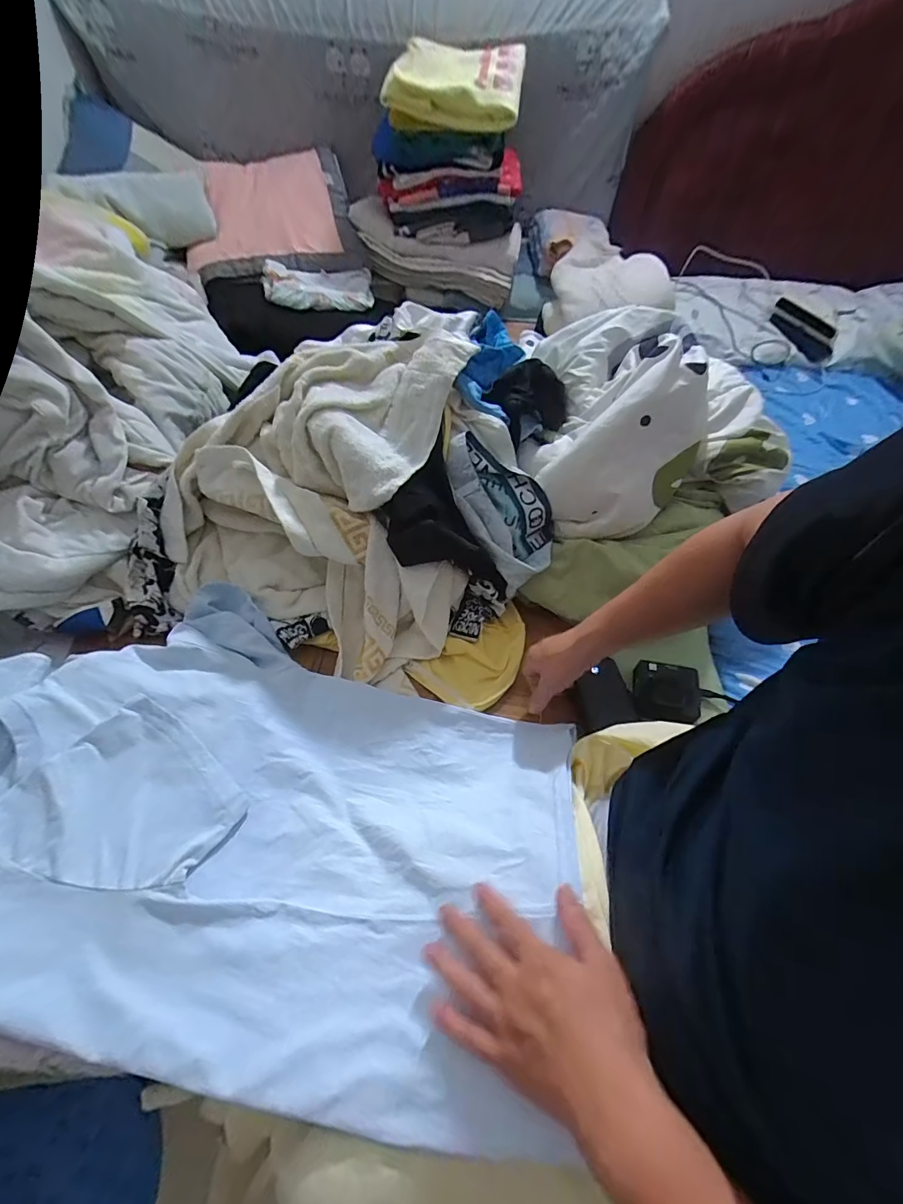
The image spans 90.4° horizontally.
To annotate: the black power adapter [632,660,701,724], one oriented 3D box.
[{"bbox_3d":[0.289,0.119,0.601,0.081,0.021,0.079,14,55,6],"label":"black power adapter"}]

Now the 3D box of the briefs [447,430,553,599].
[{"bbox_3d":[0.062,-0.130,0.624,0.114,0.070,0.211,-37,95,-6],"label":"briefs"}]

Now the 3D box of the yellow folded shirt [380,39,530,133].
[{"bbox_3d":[0.004,-1.048,0.906,0.271,0.104,0.209,7,54,1],"label":"yellow folded shirt"}]

